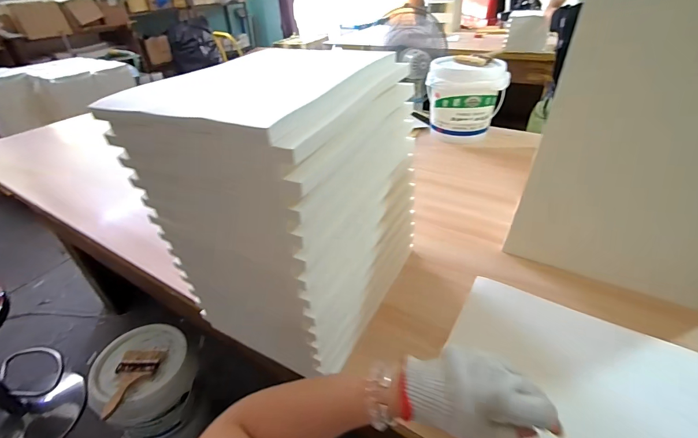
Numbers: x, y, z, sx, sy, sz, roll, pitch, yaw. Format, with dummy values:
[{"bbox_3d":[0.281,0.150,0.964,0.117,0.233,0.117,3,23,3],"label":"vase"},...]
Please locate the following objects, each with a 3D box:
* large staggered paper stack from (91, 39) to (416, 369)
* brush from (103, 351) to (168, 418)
[{"bbox_3d":[-0.082,-0.027,0.609,0.299,0.414,0.375,15,40,24],"label":"large staggered paper stack"},{"bbox_3d":[-0.575,0.432,0.927,0.114,0.039,0.187,-9,36,-8],"label":"brush"}]

